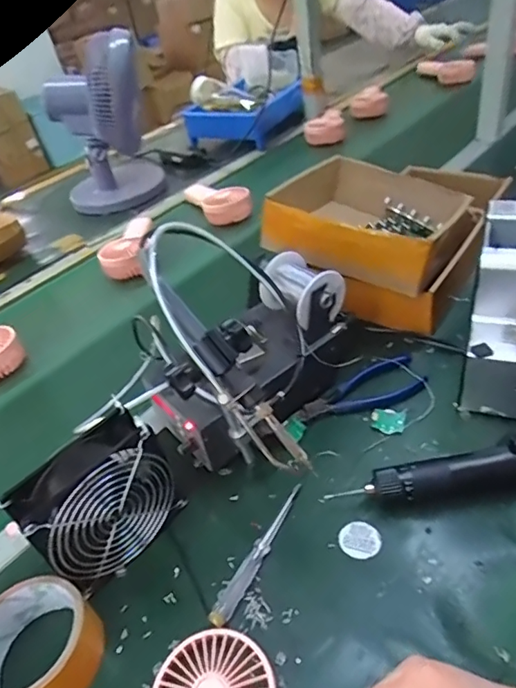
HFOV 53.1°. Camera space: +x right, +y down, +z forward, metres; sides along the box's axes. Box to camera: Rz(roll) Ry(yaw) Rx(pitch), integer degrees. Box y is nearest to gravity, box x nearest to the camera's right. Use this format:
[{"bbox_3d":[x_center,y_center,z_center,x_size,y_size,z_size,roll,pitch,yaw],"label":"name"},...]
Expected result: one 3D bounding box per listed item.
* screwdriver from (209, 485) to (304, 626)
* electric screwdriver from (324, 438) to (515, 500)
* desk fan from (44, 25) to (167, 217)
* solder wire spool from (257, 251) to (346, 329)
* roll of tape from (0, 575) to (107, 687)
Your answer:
[{"bbox_3d":[0.002,0.176,0.443,0.015,0.009,0.138,16,47,30],"label":"screwdriver"},{"bbox_3d":[0.204,0.113,0.447,0.254,0.052,0.032,-9,39,3],"label":"electric screwdriver"},{"bbox_3d":[-0.307,-0.417,1.013,0.200,0.294,0.178,-19,40,-9],"label":"desk fan"},{"bbox_3d":[0.044,-0.051,0.542,0.063,0.065,0.079,-36,45,-27],"label":"solder wire spool"},{"bbox_3d":[-0.169,0.230,0.393,0.087,0.044,0.088,-7,40,6],"label":"roll of tape"}]

